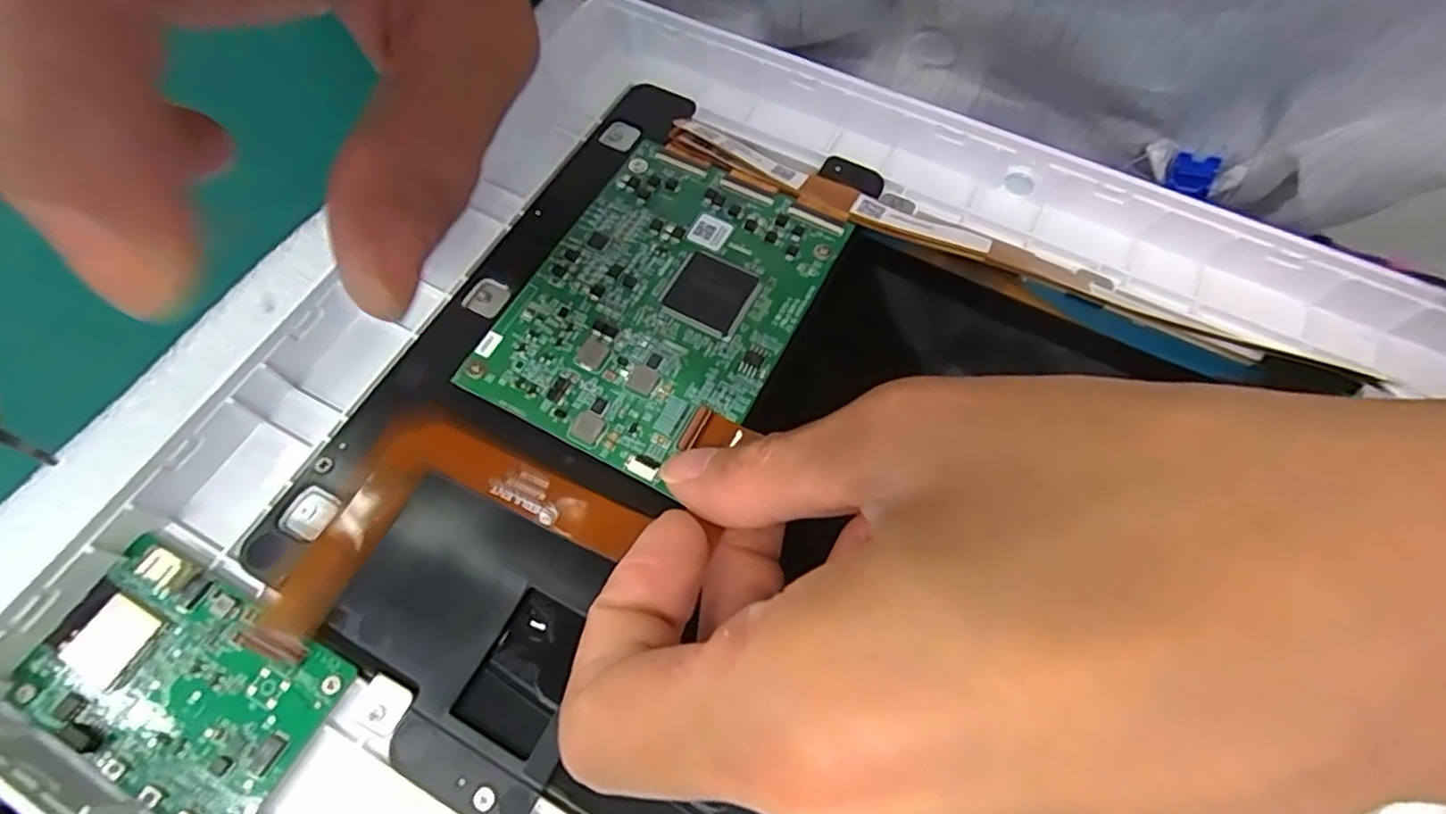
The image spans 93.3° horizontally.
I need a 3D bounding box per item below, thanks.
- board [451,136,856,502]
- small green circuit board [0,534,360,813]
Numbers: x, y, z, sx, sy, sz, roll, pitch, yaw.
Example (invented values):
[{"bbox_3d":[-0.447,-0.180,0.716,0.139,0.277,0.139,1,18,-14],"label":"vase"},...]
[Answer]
[{"bbox_3d":[-0.016,-0.028,0.182,0.068,0.004,0.090,26,68,11],"label":"board"},{"bbox_3d":[-0.116,0.058,0.144,0.063,0.005,0.039,26,68,11],"label":"small green circuit board"}]

